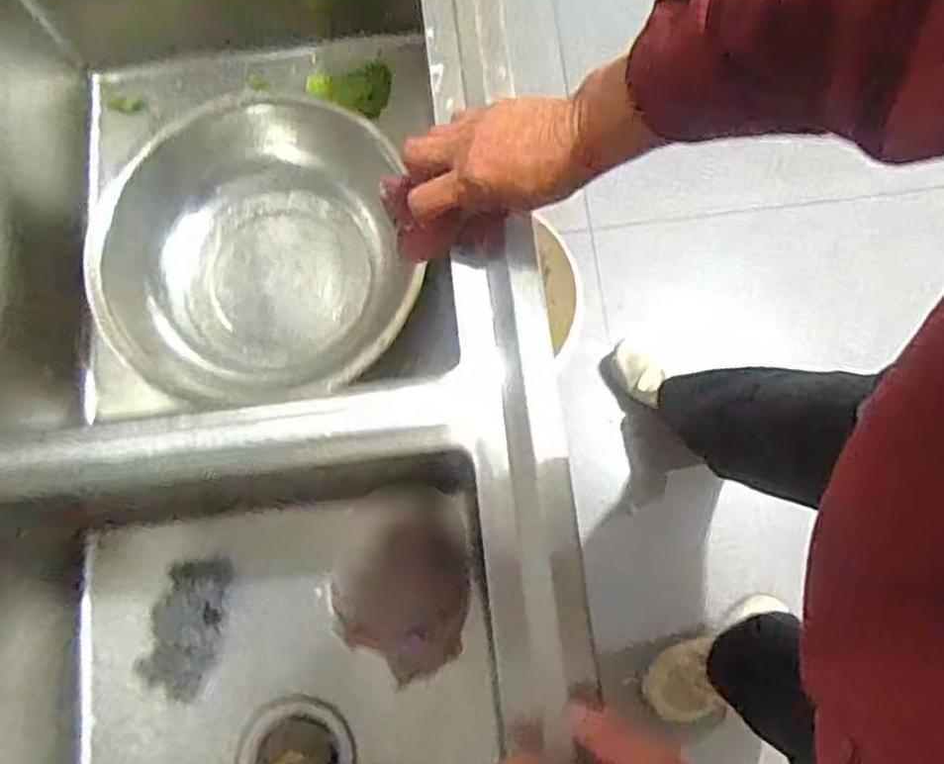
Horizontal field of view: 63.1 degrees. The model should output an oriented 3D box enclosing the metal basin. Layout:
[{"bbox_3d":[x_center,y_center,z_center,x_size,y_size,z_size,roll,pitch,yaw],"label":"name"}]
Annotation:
[{"bbox_3d":[-0.216,-0.133,0.798,0.291,0.103,0.311,0,77,2],"label":"metal basin"}]

